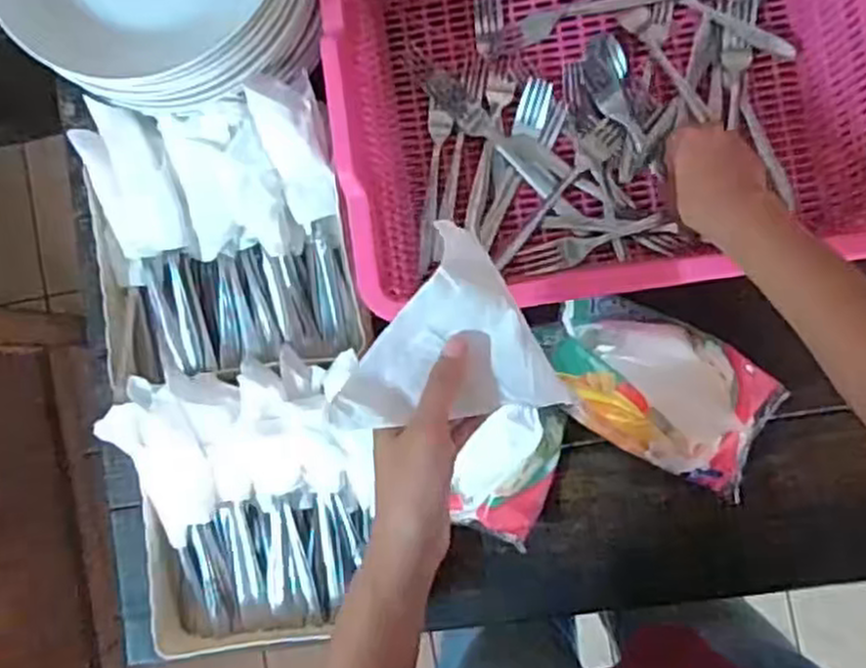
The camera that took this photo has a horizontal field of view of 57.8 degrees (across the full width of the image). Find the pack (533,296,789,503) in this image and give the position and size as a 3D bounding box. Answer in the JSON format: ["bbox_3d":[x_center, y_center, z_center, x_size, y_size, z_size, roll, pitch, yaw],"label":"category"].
[{"bbox_3d":[0.173,0.042,0.613,0.183,0.052,0.105,25,90,7],"label":"pack"}]

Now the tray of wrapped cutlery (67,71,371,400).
[{"bbox_3d":[-0.174,-0.073,0.630,0.204,0.089,0.209,-8,86,6],"label":"tray of wrapped cutlery"}]

